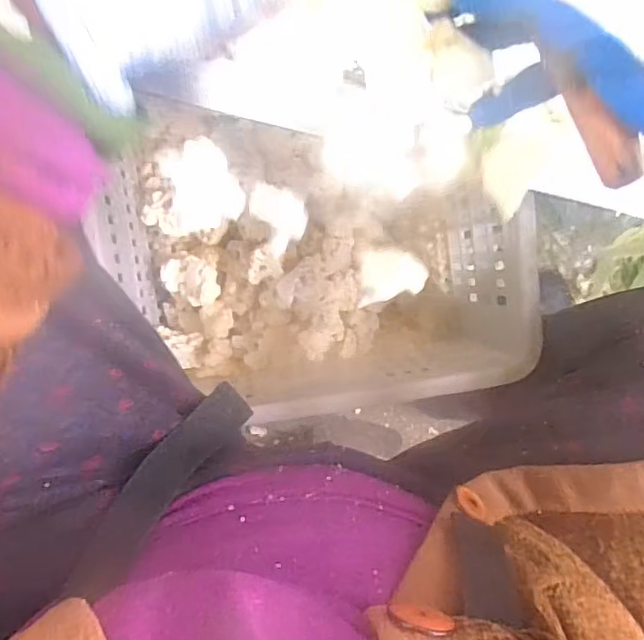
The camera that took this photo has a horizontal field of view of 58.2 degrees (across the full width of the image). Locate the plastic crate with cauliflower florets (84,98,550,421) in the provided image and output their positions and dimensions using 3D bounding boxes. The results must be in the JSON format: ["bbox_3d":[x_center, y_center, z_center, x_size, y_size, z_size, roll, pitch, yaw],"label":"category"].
[{"bbox_3d":[-0.011,-0.077,0.547,0.341,0.194,0.262,-6,96,-6],"label":"plastic crate with cauliflower florets"}]

